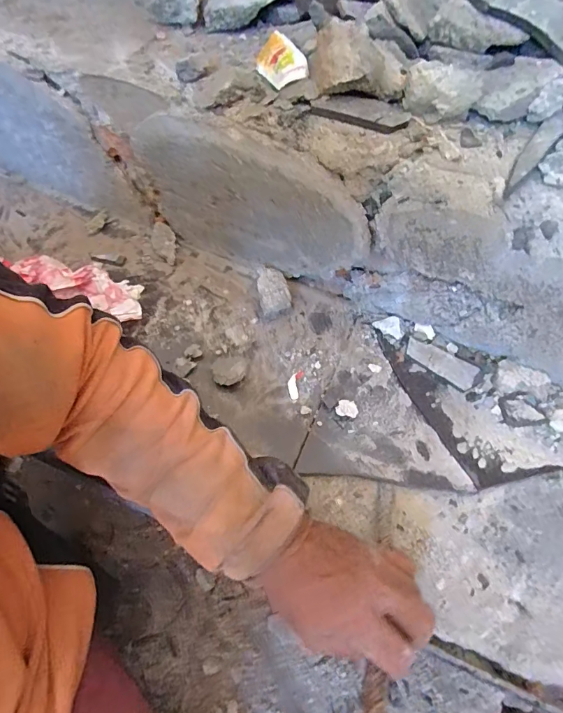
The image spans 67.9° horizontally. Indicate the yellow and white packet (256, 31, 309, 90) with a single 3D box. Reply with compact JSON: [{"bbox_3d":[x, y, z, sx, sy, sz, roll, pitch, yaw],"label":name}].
[{"bbox_3d":[0.000,-0.272,0.390,0.013,0.035,0.065,11,40,-49],"label":"yellow and white packet"}]

